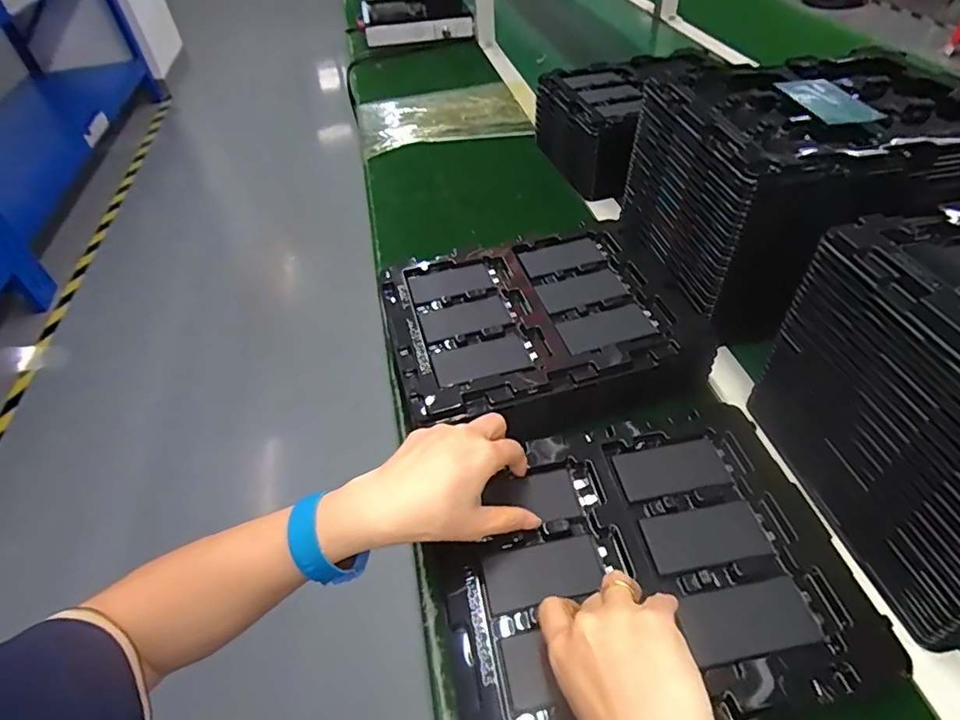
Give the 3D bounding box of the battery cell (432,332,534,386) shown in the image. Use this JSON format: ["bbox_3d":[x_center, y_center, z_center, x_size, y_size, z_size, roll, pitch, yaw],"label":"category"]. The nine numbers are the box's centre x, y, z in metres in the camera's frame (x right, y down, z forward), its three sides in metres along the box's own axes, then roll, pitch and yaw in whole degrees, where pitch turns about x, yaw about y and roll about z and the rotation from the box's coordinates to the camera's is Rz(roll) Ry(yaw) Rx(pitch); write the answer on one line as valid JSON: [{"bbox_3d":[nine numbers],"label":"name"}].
[{"bbox_3d":[0.001,-0.001,0.487,0.084,0.006,0.045,-17,47,-10],"label":"battery cell"}]

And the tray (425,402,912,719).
[{"bbox_3d":[0.107,0.141,0.395,0.273,0.015,0.213,-11,46,-4],"label":"tray"}]

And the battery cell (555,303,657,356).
[{"bbox_3d":[0.116,-0.029,0.502,0.083,0.006,0.047,-15,46,-8],"label":"battery cell"}]

